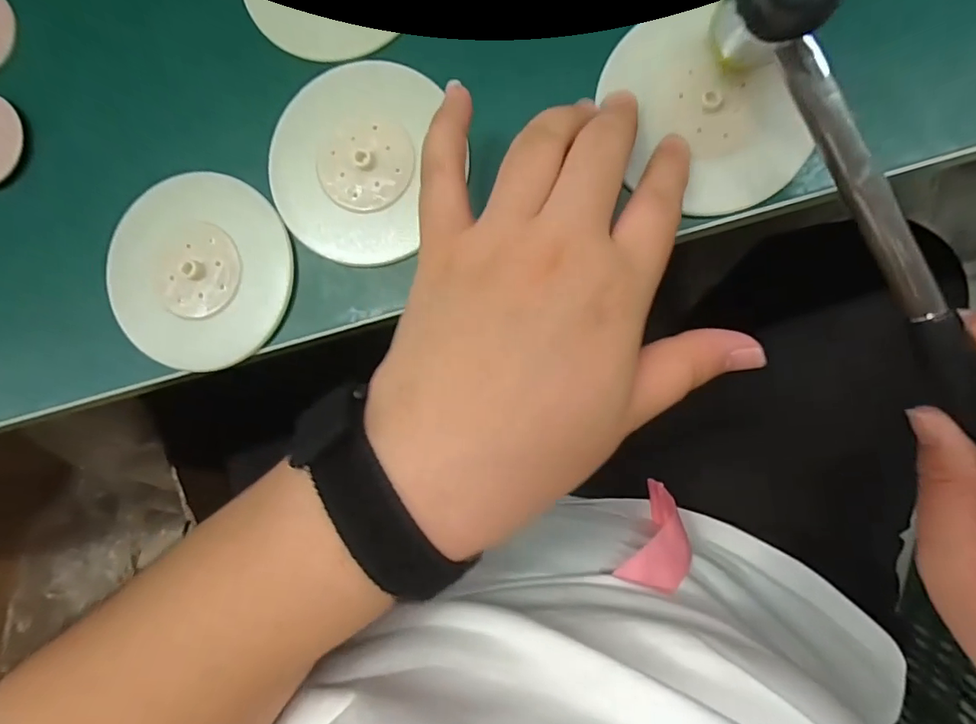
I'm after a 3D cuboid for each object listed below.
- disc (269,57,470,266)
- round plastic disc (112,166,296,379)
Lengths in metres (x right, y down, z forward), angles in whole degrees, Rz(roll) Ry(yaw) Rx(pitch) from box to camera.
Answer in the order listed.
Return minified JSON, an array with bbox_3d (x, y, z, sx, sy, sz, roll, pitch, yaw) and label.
[{"bbox_3d":[-0.054,-0.086,0.220,0.081,0.011,0.077,0,88,6],"label":"disc"},{"bbox_3d":[-0.128,-0.039,0.226,0.079,0.014,0.082,0,88,6],"label":"round plastic disc"}]

